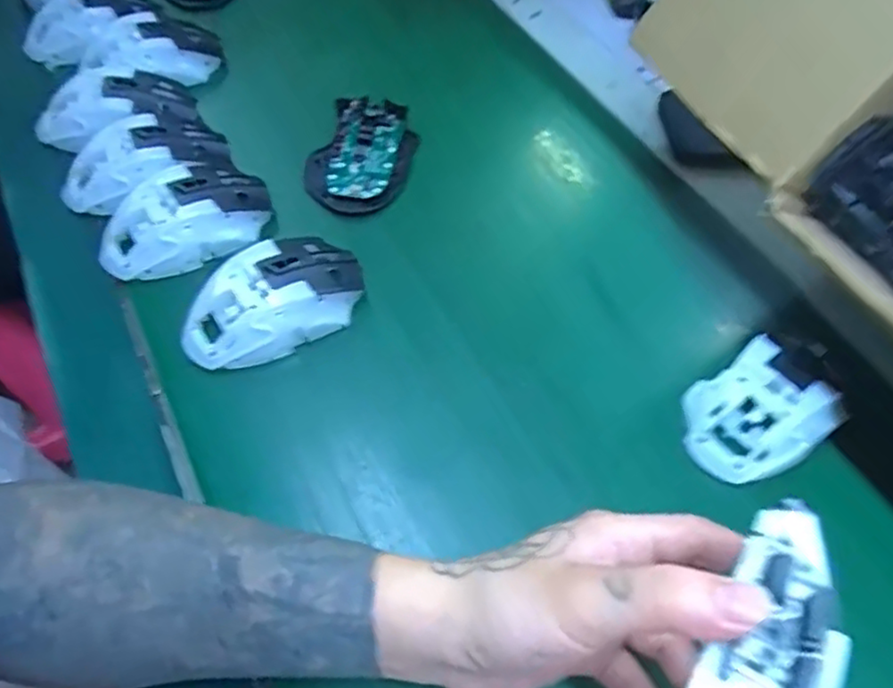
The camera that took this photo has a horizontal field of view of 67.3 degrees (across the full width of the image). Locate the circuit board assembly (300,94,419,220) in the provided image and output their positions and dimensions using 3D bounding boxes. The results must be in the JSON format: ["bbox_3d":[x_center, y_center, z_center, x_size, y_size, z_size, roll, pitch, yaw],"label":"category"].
[{"bbox_3d":[-0.063,-0.146,0.514,0.071,0.015,0.115,19,61,-6],"label":"circuit board assembly"}]

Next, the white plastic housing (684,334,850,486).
[{"bbox_3d":[0.179,0.038,0.384,0.084,0.032,0.065,-33,61,-19],"label":"white plastic housing"}]

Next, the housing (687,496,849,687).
[{"bbox_3d":[0.098,0.101,0.205,0.037,0.017,0.104,26,75,18],"label":"housing"}]

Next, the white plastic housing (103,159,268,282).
[{"bbox_3d":[-0.177,-0.083,0.456,0.114,0.039,0.067,-40,64,-22],"label":"white plastic housing"}]

